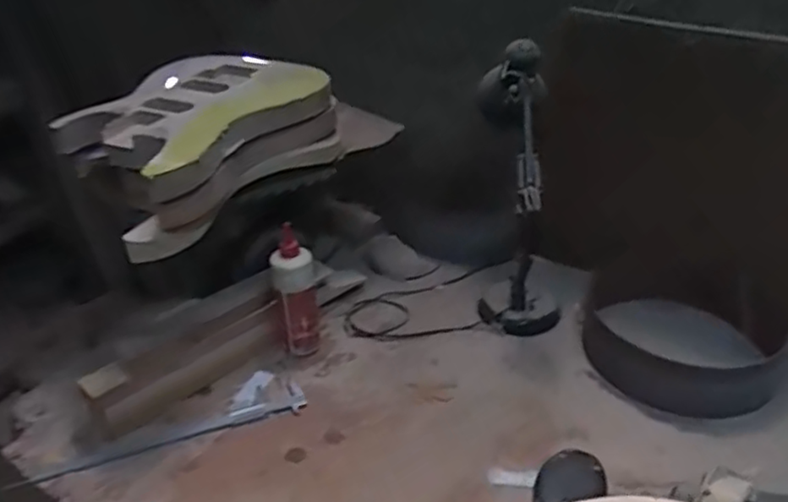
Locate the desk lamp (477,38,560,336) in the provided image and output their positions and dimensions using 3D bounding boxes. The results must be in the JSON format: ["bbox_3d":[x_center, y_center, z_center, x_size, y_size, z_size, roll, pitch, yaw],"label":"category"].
[{"bbox_3d":[0.215,-0.107,1.143,0.137,0.434,0.286,1,33,6],"label":"desk lamp"}]

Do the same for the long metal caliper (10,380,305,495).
[{"bbox_3d":[-0.337,0.270,0.987,0.417,0.013,0.058,-13,34,-15],"label":"long metal caliper"}]

